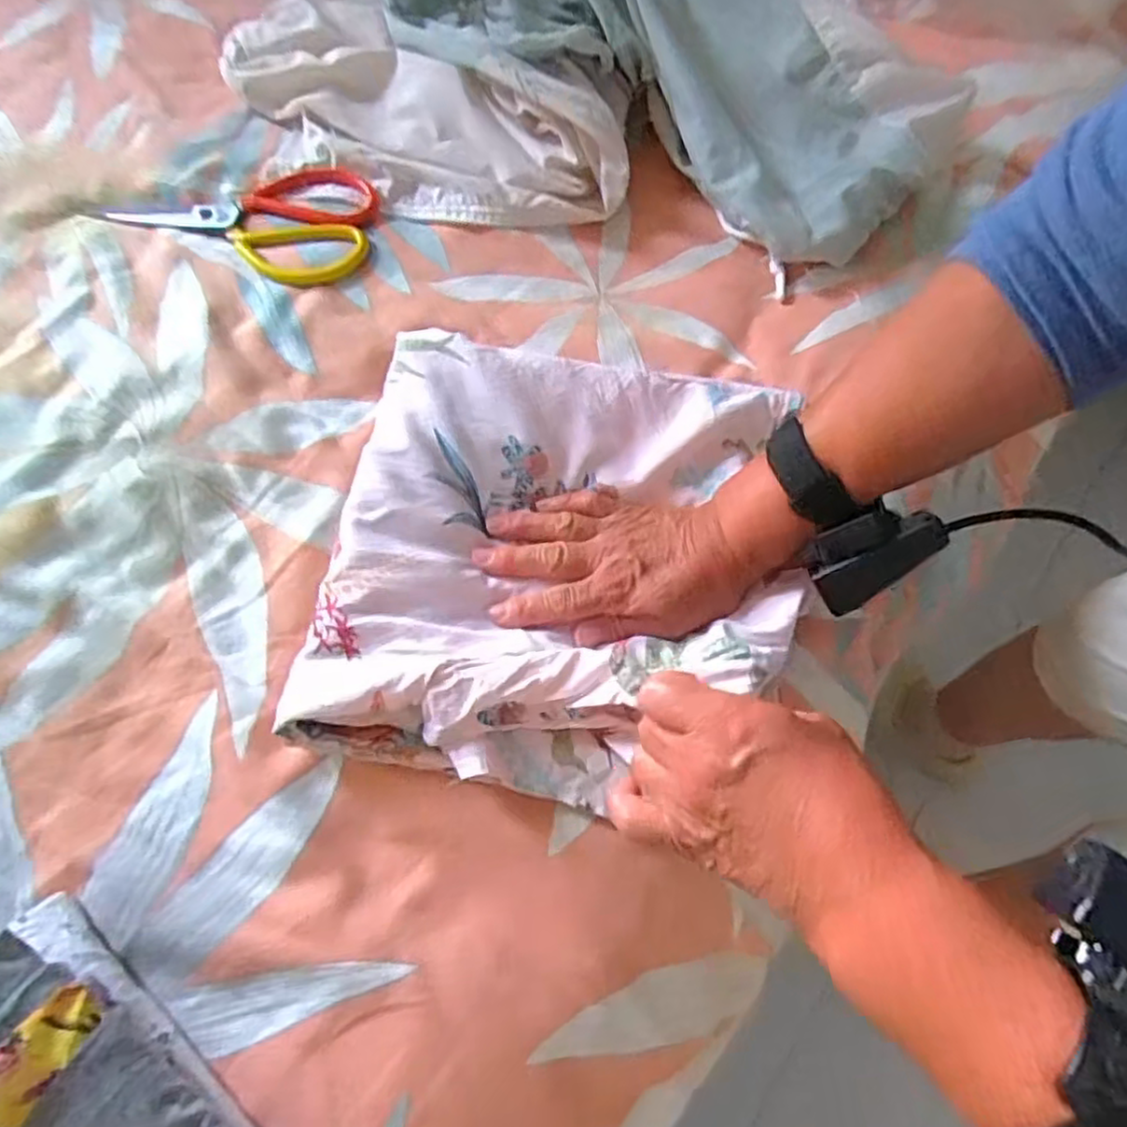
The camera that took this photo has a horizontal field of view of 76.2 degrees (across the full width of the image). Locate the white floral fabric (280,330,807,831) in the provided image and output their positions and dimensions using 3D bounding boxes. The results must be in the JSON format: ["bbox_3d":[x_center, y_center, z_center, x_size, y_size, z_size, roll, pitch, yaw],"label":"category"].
[{"bbox_3d":[-0.007,-0.014,0.429,0.258,0.049,0.282,12,66,4],"label":"white floral fabric"}]

